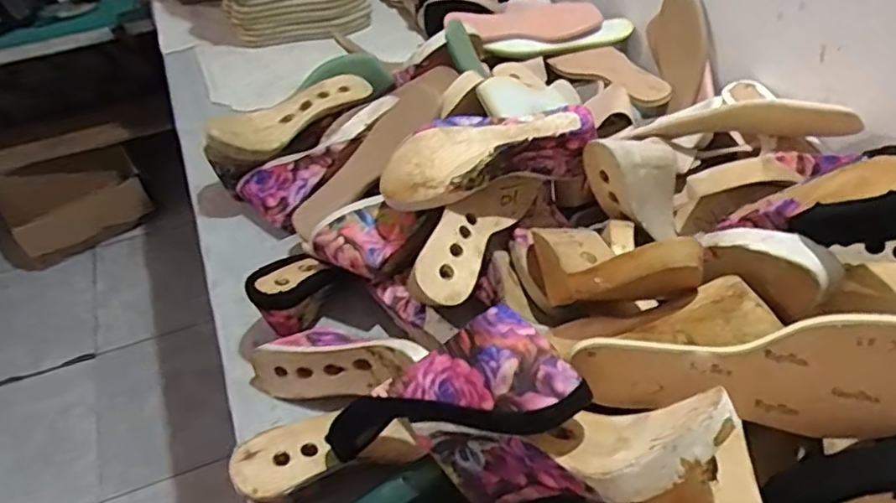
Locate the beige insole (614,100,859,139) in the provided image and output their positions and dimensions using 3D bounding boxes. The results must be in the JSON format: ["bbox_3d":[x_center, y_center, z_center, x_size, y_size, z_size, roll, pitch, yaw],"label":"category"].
[{"bbox_3d":[0.309,-0.137,0.676,0.225,0.050,0.023,2,46,21],"label":"beige insole"}]

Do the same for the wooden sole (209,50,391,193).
[{"bbox_3d":[-0.202,-0.195,0.873,0.285,0.065,0.098,-32,54,-24],"label":"wooden sole"}]

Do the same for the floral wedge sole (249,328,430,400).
[{"bbox_3d":[-0.110,0.103,0.646,0.186,0.059,0.072,-8,44,22],"label":"floral wedge sole"}]

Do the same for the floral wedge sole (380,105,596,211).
[{"bbox_3d":[0.036,-0.096,0.678,0.217,0.099,0.075,-14,49,-11],"label":"floral wedge sole"}]

